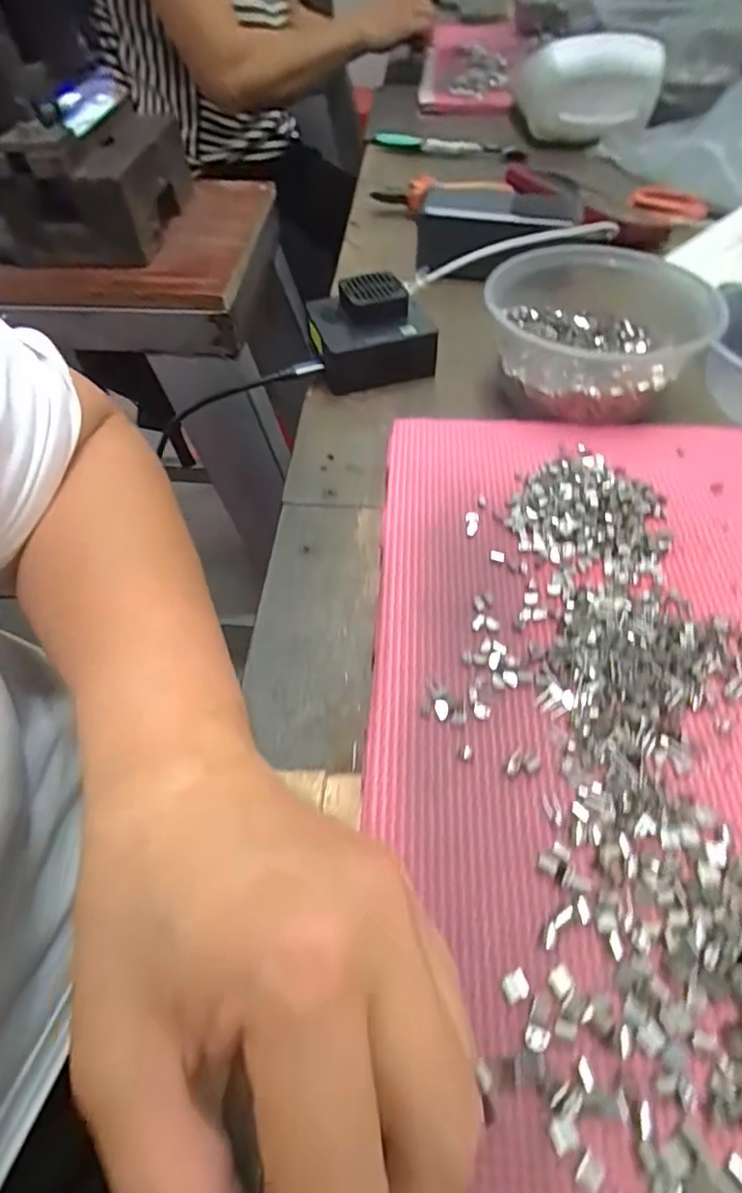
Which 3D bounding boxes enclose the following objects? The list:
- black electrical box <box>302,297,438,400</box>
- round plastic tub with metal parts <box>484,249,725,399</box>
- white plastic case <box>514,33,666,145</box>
[{"bbox_3d":[0.000,-0.181,0.400,0.079,0.037,0.069,-16,54,-9],"label":"black electrical box"},{"bbox_3d":[0.141,-0.171,0.362,0.136,0.051,0.137,12,55,11],"label":"round plastic tub with metal parts"},{"bbox_3d":[0.256,-0.599,0.671,0.169,0.094,0.053,-1,53,2],"label":"white plastic case"}]

